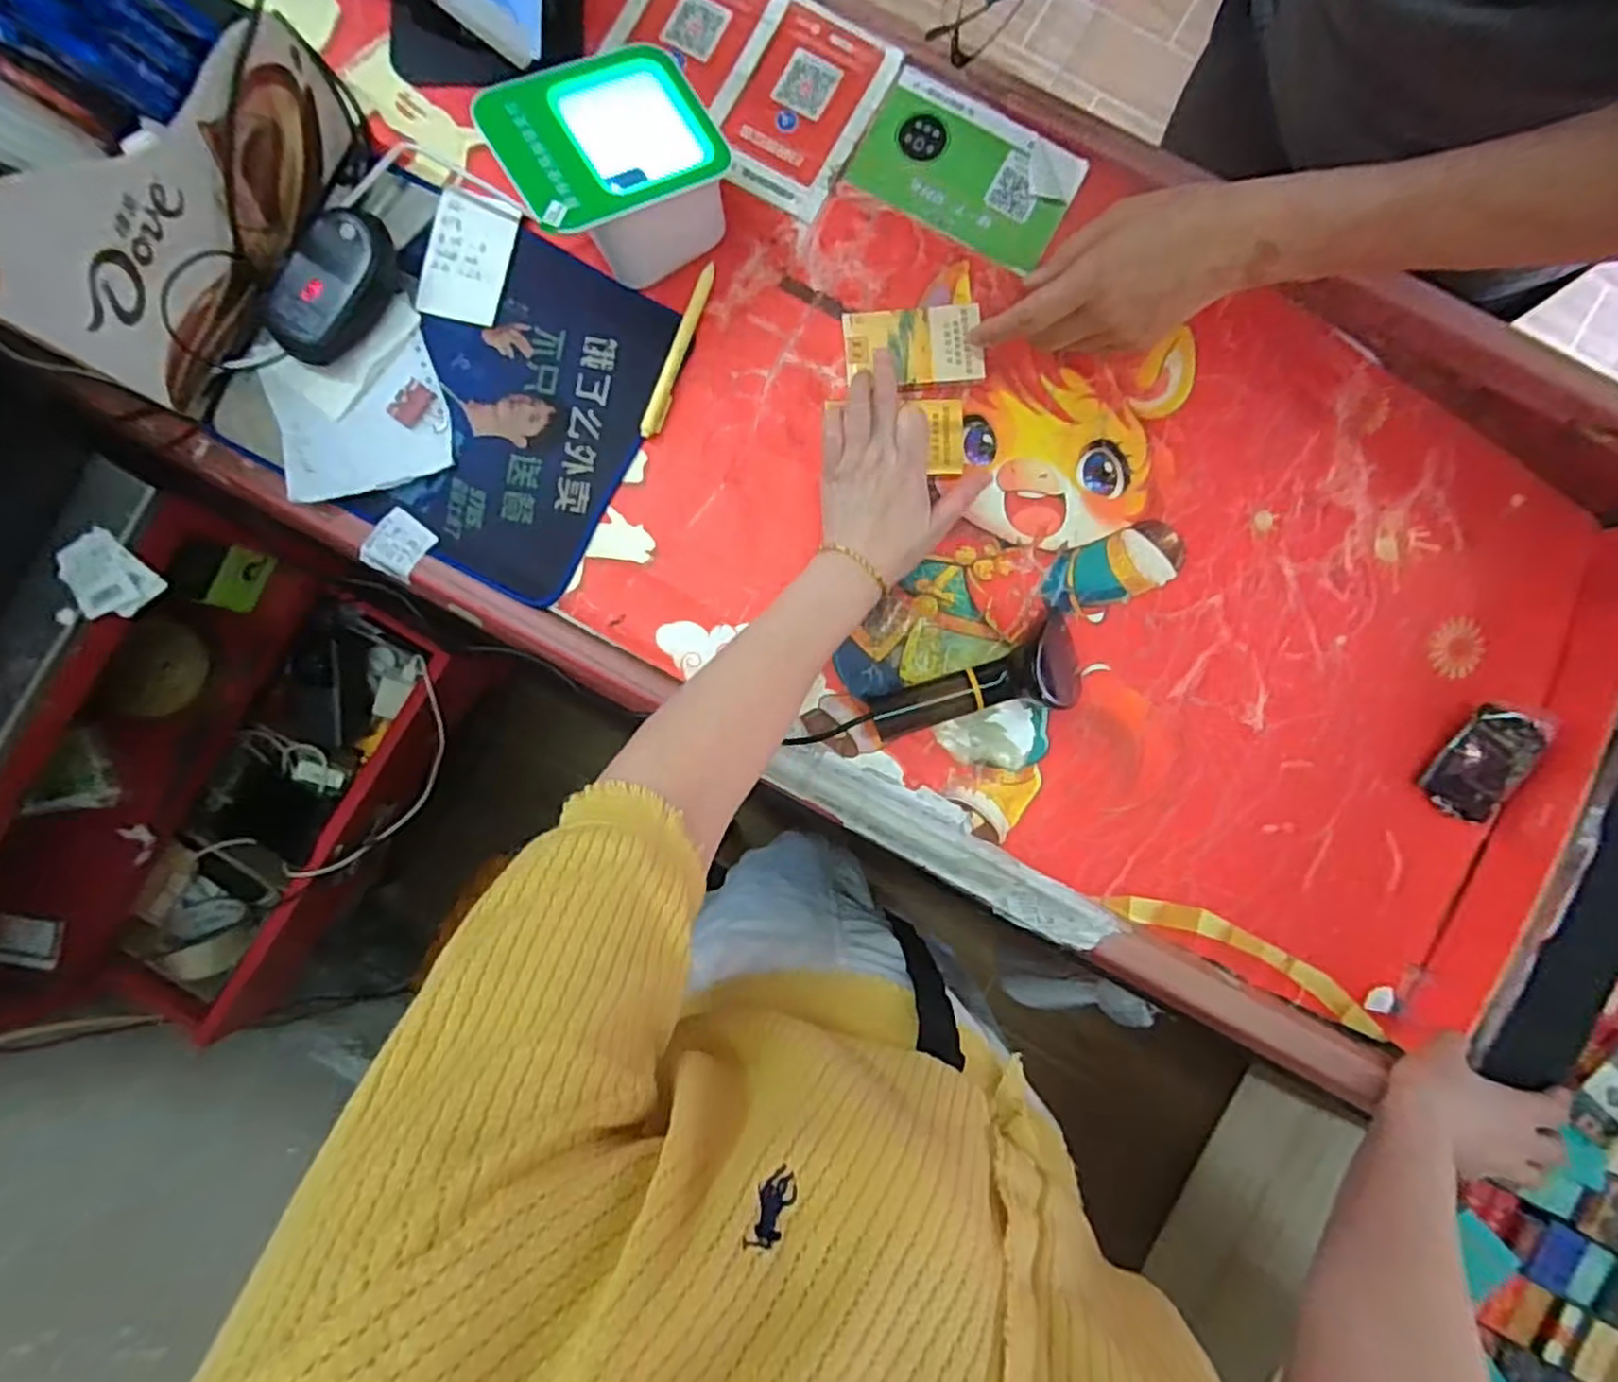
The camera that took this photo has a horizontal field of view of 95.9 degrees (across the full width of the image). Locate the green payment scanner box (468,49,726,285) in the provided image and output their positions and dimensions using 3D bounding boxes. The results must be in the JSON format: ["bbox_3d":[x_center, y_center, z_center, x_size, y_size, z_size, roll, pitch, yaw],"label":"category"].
[{"bbox_3d":[-0.129,-0.353,0.497,0.133,0.104,0.099,-31,90,-1],"label":"green payment scanner box"}]

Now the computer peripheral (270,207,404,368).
[{"bbox_3d":[-0.338,-0.288,0.521,0.056,0.029,0.107,26,88,1],"label":"computer peripheral"}]

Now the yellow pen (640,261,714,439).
[{"bbox_3d":[-0.096,-0.252,0.540,0.014,0.010,0.132,19,88,1],"label":"yellow pen"}]

